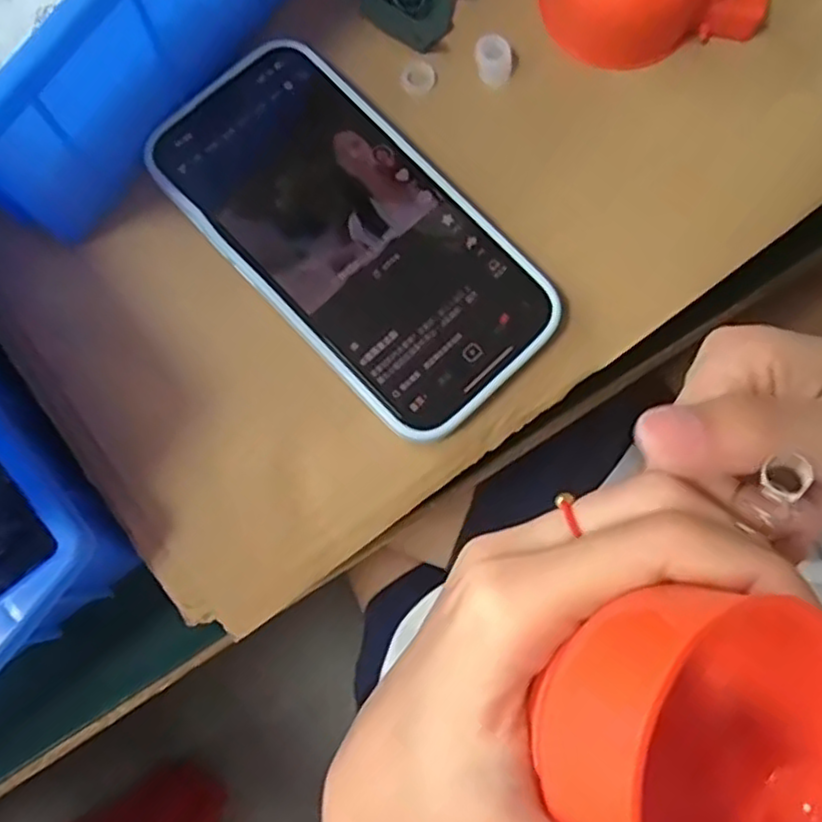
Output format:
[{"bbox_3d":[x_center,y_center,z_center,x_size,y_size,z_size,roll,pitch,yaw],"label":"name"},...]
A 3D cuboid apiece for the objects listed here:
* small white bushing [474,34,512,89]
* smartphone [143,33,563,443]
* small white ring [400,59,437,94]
[{"bbox_3d":[0.032,-0.134,0.267,0.015,0.011,0.014,0,76,0],"label":"small white bushing"},{"bbox_3d":[-0.021,-0.063,0.245,0.074,0.012,0.147,-44,80,-10],"label":"smartphone"},{"bbox_3d":[0.003,-0.129,0.269,0.013,0.004,0.012,0,76,0],"label":"small white ring"}]

